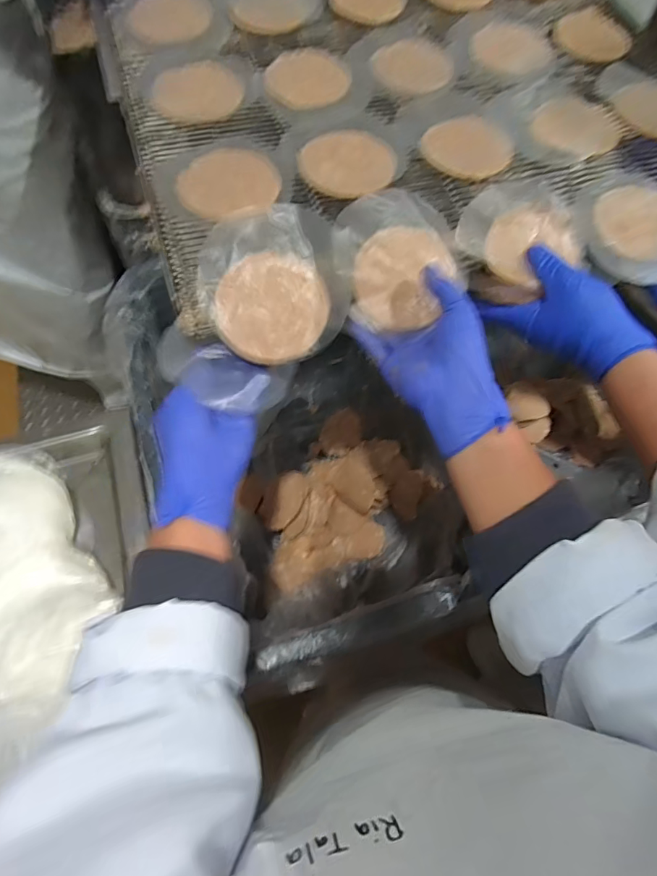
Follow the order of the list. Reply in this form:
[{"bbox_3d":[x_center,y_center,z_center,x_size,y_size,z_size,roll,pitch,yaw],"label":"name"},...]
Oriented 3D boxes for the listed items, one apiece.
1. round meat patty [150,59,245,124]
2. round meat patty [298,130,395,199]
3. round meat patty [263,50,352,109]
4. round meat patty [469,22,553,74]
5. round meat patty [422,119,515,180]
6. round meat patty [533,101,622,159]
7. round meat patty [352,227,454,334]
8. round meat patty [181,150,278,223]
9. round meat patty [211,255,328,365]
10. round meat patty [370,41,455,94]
[{"bbox_3d":[-0.131,-0.350,0.467,0.086,0.008,0.082,1,67,-2],"label":"round meat patty"},{"bbox_3d":[0.019,-0.257,0.431,0.084,0.006,0.084,1,67,-2],"label":"round meat patty"},{"bbox_3d":[-0.021,-0.372,0.478,0.085,0.005,0.088,1,67,-2],"label":"round meat patty"},{"bbox_3d":[0.210,-0.445,0.528,0.086,0.010,0.079,1,67,-2],"label":"round meat patty"},{"bbox_3d":[0.136,-0.285,0.452,0.083,0.004,0.078,1,67,-2],"label":"round meat patty"},{"bbox_3d":[0.252,-0.315,0.472,0.082,0.004,0.080,1,67,-2],"label":"round meat patty"},{"bbox_3d":[0.061,-0.136,0.386,0.076,0.006,0.089,32,86,-14],"label":"round meat patty"},{"bbox_3d":[-0.087,-0.228,0.413,0.084,0.004,0.086,1,67,-2],"label":"round meat patty"},{"bbox_3d":[-0.043,-0.105,0.368,0.086,0.006,0.079,0,91,-9],"label":"round meat patty"},{"bbox_3d":[0.090,-0.401,0.499,0.087,0.009,0.073,-6,67,-5],"label":"round meat patty"}]

